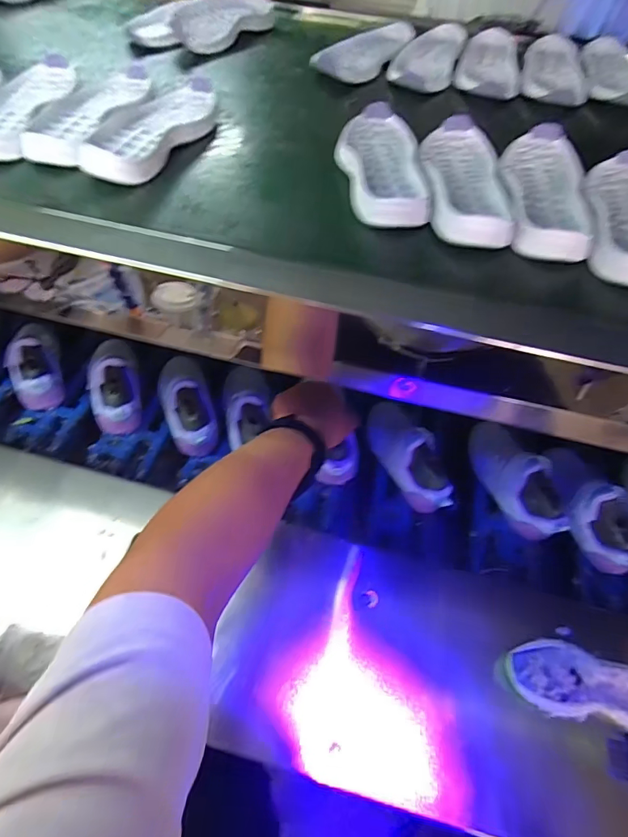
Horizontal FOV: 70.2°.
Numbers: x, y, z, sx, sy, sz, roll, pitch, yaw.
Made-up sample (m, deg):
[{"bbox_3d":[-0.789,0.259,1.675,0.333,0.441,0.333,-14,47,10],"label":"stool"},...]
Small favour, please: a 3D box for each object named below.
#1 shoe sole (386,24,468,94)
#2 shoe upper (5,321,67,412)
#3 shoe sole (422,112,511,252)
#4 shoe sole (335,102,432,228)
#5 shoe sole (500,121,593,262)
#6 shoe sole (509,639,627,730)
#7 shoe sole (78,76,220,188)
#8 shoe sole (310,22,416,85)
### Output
[{"bbox_3d":[0.157,-0.496,0.614,0.082,0.023,0.196,17,57,8],"label":"shoe sole"},{"bbox_3d":[-0.436,-0.076,0.706,0.075,0.076,0.121,-12,58,-11],"label":"shoe upper"},{"bbox_3d":[0.144,-0.237,0.428,0.071,0.020,0.191,8,56,2],"label":"shoe sole"},{"bbox_3d":[0.065,-0.257,0.442,0.080,0.026,0.192,3,56,-1],"label":"shoe sole"},{"bbox_3d":[0.218,-0.221,0.422,0.075,0.020,0.192,15,57,6],"label":"shoe sole"},{"bbox_3d":[0.294,0.280,0.469,0.164,0.032,0.067,13,57,5],"label":"shoe sole"},{"bbox_3d":[-0.157,-0.313,0.463,0.083,0.020,0.237,11,57,4],"label":"shoe sole"},{"bbox_3d":[0.069,-0.509,0.619,0.080,0.025,0.196,26,59,13],"label":"shoe sole"}]

